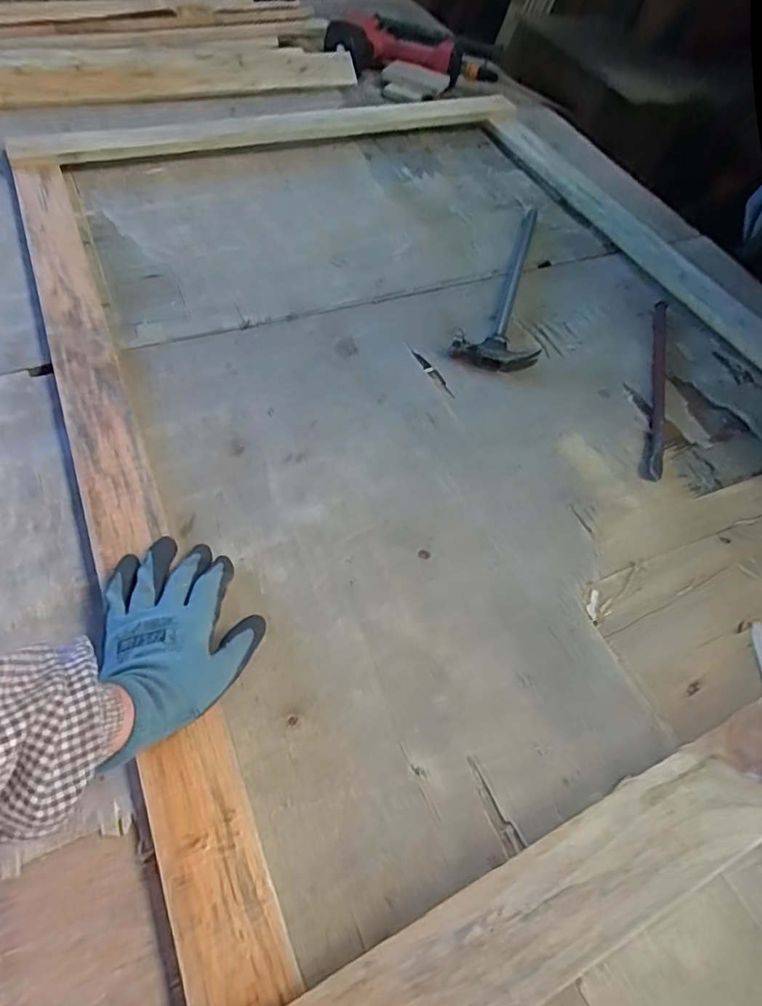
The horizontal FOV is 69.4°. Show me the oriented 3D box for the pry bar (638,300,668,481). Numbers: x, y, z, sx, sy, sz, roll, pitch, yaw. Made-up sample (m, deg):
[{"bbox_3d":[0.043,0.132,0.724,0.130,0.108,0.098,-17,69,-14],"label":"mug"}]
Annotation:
[{"bbox_3d":[0.339,-0.150,0.676,0.023,0.012,0.323,18,56,7],"label":"pry bar"}]

